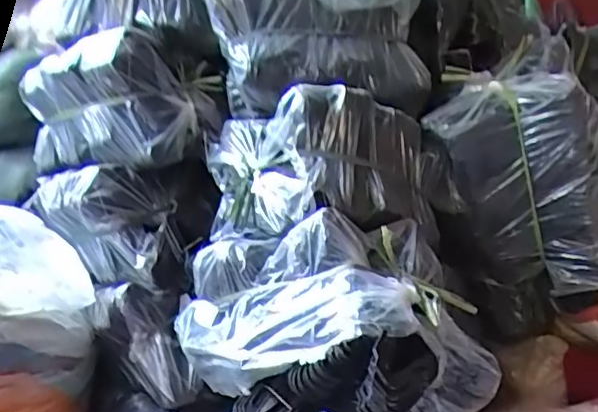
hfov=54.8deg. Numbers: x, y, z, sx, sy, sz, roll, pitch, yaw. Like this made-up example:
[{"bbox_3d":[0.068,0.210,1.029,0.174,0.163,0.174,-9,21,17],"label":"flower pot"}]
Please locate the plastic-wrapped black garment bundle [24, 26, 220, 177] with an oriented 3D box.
[{"bbox_3d":[-0.394,-0.229,1.275,0.419,0.268,0.208,2,7,35],"label":"plastic-wrapped black garment bundle"}]

